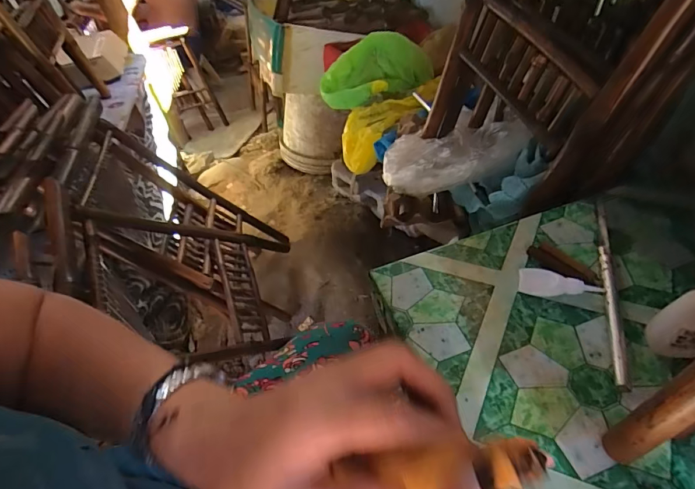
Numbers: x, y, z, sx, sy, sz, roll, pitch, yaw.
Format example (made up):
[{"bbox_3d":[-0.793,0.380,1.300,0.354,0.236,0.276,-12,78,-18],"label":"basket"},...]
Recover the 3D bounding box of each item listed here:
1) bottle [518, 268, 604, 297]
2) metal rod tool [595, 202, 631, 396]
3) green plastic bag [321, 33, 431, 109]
[{"bbox_3d":[0.218,0.039,0.418,0.077,0.011,0.031,4,48,11],"label":"bottle"},{"bbox_3d":[0.267,0.038,0.416,0.013,0.012,0.233,9,49,15],"label":"metal rod tool"},{"bbox_3d":[0.065,-0.416,0.971,0.260,0.112,0.120,-14,48,-6],"label":"green plastic bag"}]

